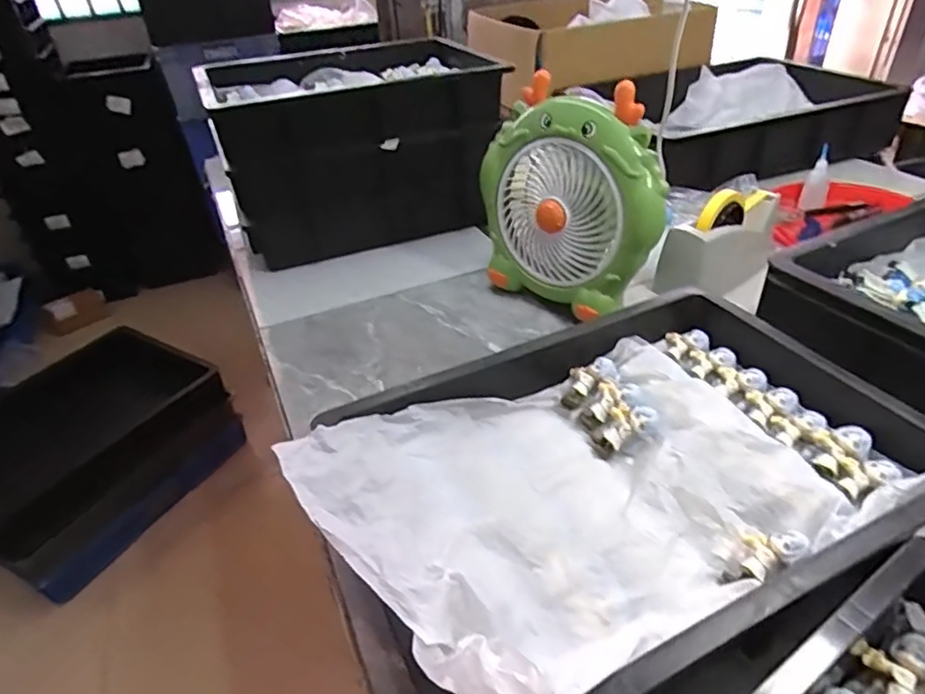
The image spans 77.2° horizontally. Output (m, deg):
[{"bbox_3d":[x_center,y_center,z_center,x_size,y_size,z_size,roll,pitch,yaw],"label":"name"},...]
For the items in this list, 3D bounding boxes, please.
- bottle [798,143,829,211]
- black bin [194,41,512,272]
[{"bbox_3d":[0.615,-0.289,0.999,0.039,0.095,0.048,20,43,29],"label":"bottle"},{"bbox_3d":[-0.190,-0.361,1.060,0.447,0.288,0.330,-15,38,-14],"label":"black bin"}]

